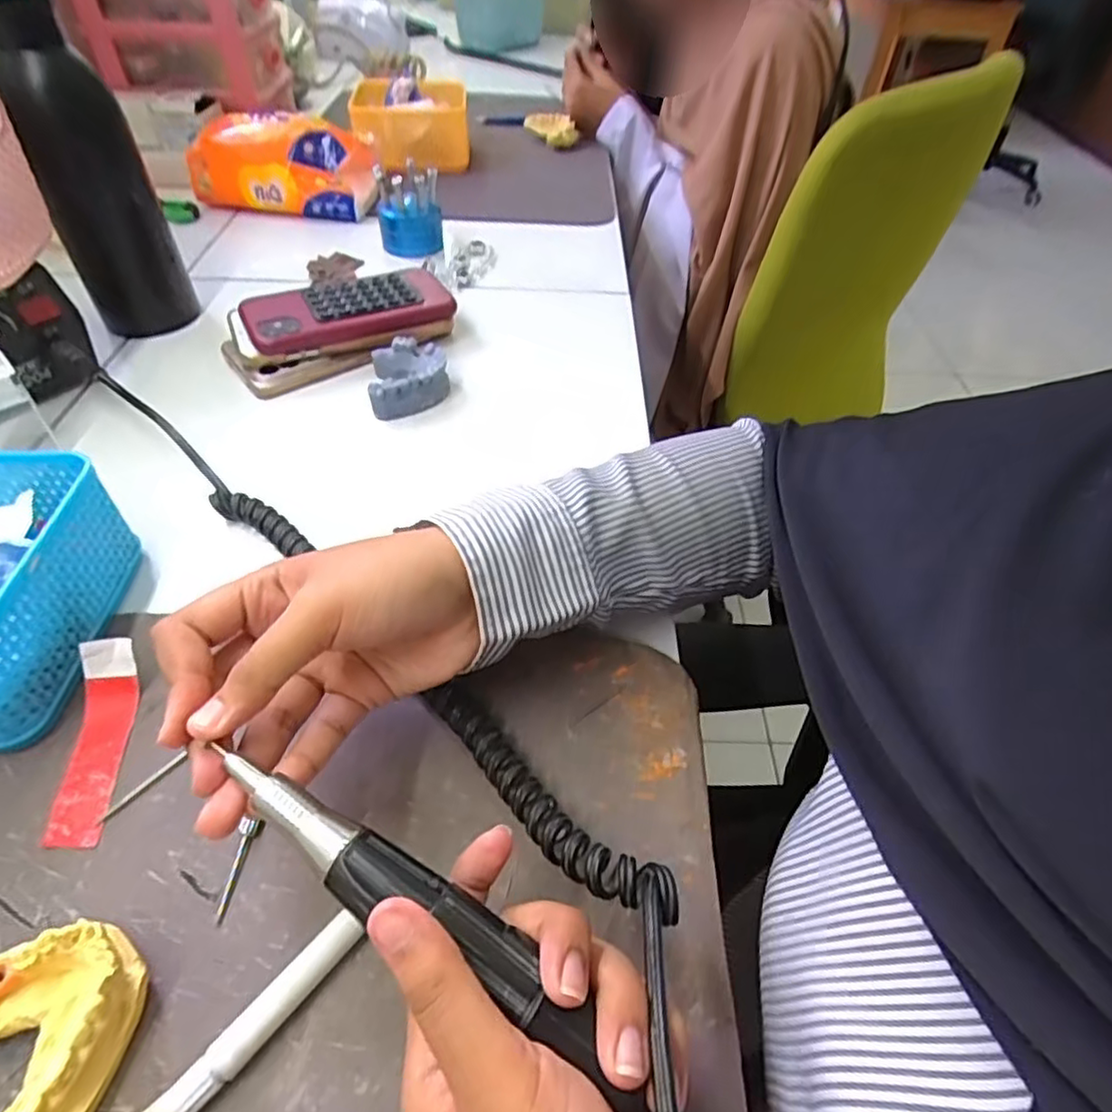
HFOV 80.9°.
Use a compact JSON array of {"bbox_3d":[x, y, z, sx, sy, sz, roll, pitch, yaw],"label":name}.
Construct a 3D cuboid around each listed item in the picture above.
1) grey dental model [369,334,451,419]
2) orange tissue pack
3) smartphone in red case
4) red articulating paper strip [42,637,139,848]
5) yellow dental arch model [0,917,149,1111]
[{"bbox_3d":[-0.103,-0.128,0.460,0.052,0.023,0.062,-6,49,-10],"label":"grey dental model"},{"bbox_3d":[-0.275,-0.388,0.654,0.177,0.078,0.057,2,48,-1],"label":"orange tissue pack"},{"bbox_3d":[-0.155,-0.189,0.492,0.148,0.011,0.066,-19,61,-20],"label":"smartphone in red case"},{"bbox_3d":[-0.196,0.076,0.274,0.021,0.024,0.082,-4,49,-8],"label":"red articulating paper strip"},{"bbox_3d":[-0.167,0.150,0.207,0.061,0.026,0.056,2,48,-3],"label":"yellow dental arch model"}]

